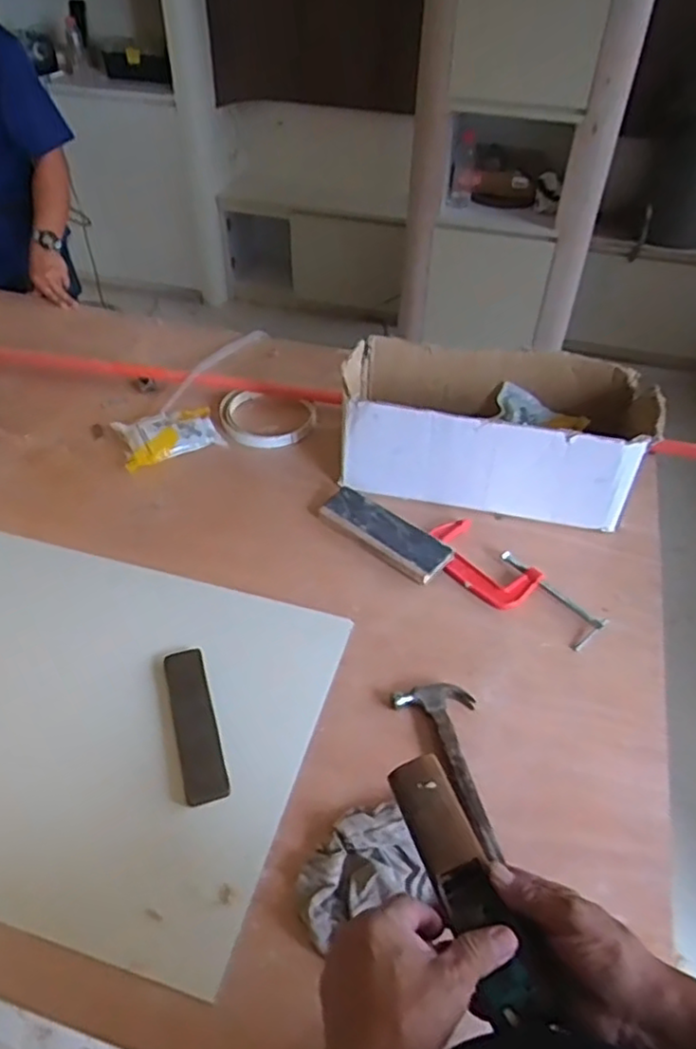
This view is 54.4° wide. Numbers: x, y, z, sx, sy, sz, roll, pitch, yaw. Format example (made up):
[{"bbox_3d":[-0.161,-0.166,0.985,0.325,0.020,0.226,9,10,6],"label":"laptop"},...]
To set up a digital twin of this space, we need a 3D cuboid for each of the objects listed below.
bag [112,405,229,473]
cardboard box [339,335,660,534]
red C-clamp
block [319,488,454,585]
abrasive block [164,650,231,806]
[{"bbox_3d":[-0.314,-0.161,1.180,0.172,0.053,0.114,-22,50,-21],"label":"bag"},{"bbox_3d":[0.234,-0.157,1.096,0.470,0.168,0.224,10,45,9],"label":"cardboard box"},{"bbox_3d":[0.230,0.074,0.958,0.271,0.041,0.098,36,55,29],"label":"red C-clamp"},{"bbox_3d":[0.053,0.011,1.024,0.072,0.028,0.217,-34,55,-30],"label":"block"},{"bbox_3d":[-0.183,0.235,0.806,0.049,0.009,0.197,-13,47,-14],"label":"abrasive block"}]

